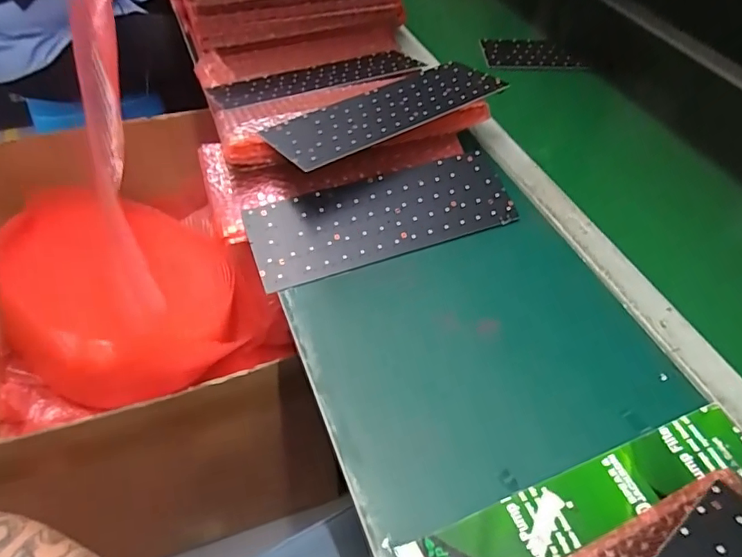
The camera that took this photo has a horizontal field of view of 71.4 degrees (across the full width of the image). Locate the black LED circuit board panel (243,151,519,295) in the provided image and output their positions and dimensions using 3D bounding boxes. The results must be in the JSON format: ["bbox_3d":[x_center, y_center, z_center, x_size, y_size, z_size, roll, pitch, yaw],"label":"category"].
[{"bbox_3d":[0.013,-0.065,0.543,0.274,0.006,0.094,-17,72,-14],"label":"black LED circuit board panel"}]

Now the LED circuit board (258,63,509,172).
[{"bbox_3d":[0.021,-0.186,0.564,0.274,0.010,0.093,-29,53,-25],"label":"LED circuit board"}]

